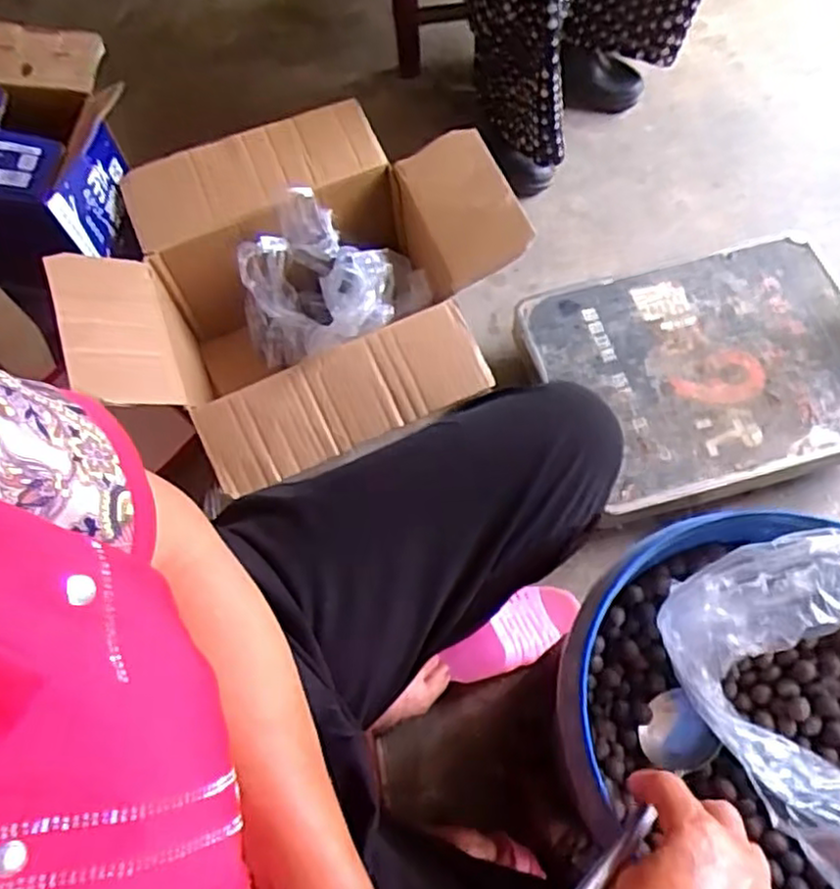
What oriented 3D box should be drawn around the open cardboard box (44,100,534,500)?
[{"bbox_3d":[-0.137,-0.172,0.909,0.519,0.238,0.442,-19,66,-5],"label":"open cardboard box"}]

